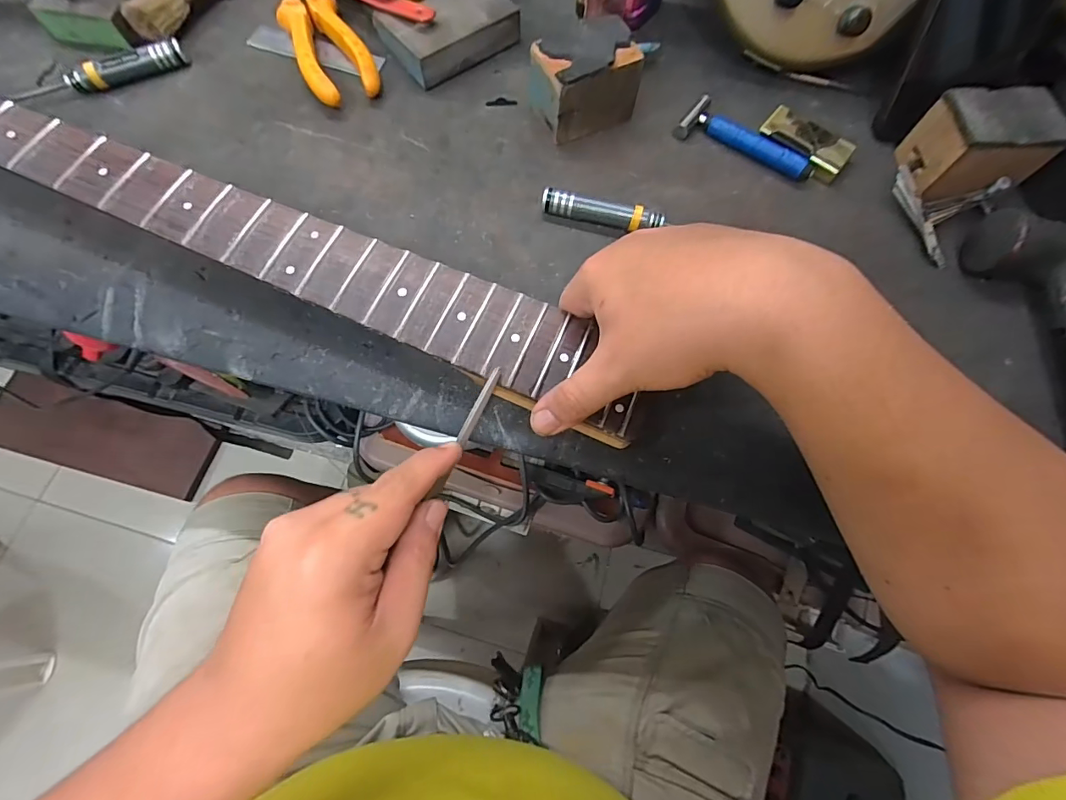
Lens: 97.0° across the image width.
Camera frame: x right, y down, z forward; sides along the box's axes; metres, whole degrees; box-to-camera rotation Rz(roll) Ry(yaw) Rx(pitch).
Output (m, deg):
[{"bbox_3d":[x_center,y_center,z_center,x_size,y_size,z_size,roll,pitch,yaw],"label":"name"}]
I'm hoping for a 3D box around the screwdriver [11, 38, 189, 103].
[{"bbox_3d":[-0.344,-0.263,0.376,0.125,0.017,0.017,-22,73,-9],"label":"screwdriver"}]

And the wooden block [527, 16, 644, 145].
[{"bbox_3d":[0.039,-0.248,0.363,0.075,0.059,0.053,-22,73,-9],"label":"wooden block"}]

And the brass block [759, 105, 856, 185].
[{"bbox_3d":[0.214,-0.202,0.371,0.069,0.019,0.028,42,75,12],"label":"brass block"}]

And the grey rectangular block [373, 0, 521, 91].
[{"bbox_3d":[-0.072,-0.316,0.400,0.103,0.029,0.074,-36,75,-13],"label":"grey rectangular block"}]

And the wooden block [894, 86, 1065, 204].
[{"bbox_3d":[0.330,-0.188,0.350,0.075,0.056,0.057,-4,71,-3],"label":"wooden block"}]

